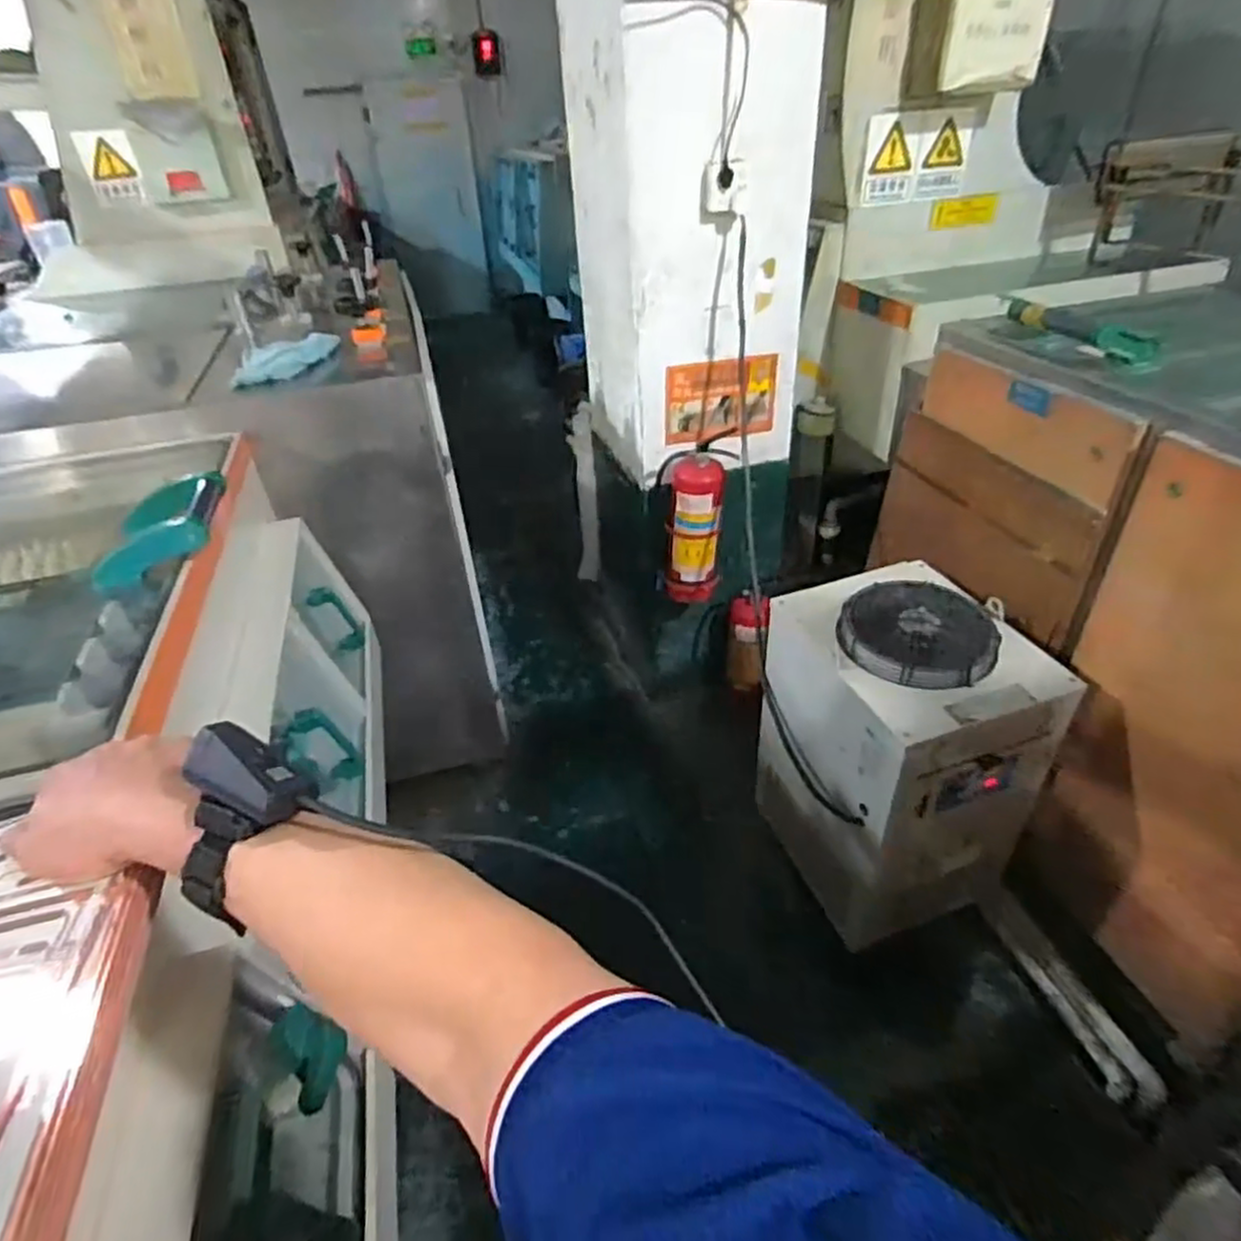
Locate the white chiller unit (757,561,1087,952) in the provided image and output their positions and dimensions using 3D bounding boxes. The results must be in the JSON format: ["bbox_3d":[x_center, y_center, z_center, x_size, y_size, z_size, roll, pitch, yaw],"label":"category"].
[{"bbox_3d":[0.597,0.288,1.586,0.410,0.713,0.508,-15,38,-15],"label":"white chiller unit"}]

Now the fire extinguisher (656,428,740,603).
[{"bbox_3d":[0.201,-0.237,1.896,0.184,0.445,0.122,-3,36,1],"label":"fire extinguisher"}]

